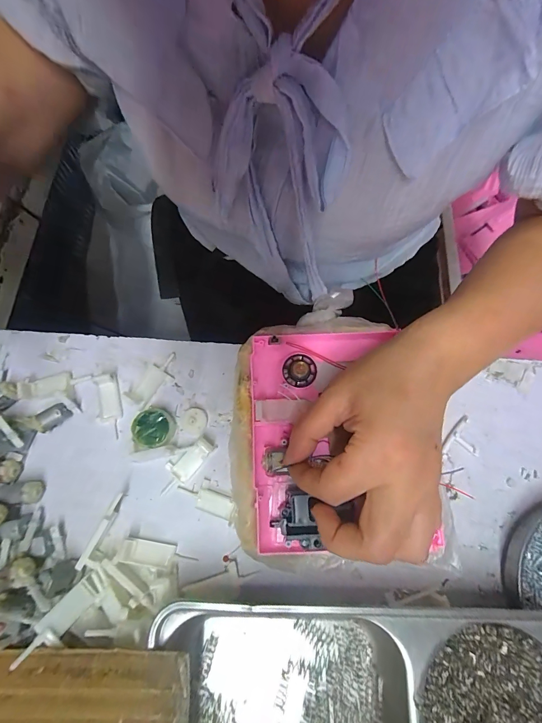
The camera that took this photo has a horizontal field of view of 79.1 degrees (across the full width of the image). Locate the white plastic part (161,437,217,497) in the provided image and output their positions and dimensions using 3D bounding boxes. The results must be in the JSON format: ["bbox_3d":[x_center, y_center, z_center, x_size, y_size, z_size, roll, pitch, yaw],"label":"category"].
[{"bbox_3d":[-0.075,0.089,0.284,0.023,0.006,0.056,39,77,11],"label":"white plastic part"}]

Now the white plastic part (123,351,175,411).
[{"bbox_3d":[-0.108,0.016,0.304,0.023,0.012,0.056,39,77,11],"label":"white plastic part"}]

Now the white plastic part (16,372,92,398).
[{"bbox_3d":[-0.198,0.019,0.298,0.057,0.010,0.019,-10,73,-3],"label":"white plastic part"}]

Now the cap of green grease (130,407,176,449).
[{"bbox_3d":[-0.103,0.058,0.287,0.032,0.017,0.033,0,73,0],"label":"cap of green grease"}]

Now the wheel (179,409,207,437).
[{"bbox_3d":[-0.070,0.054,0.294,0.024,0.006,0.024,12,73,4],"label":"wheel"}]

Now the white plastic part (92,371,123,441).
[{"bbox_3d":[-0.149,0.037,0.294,0.021,0.014,0.059,-13,73,-4],"label":"white plastic part"}]

